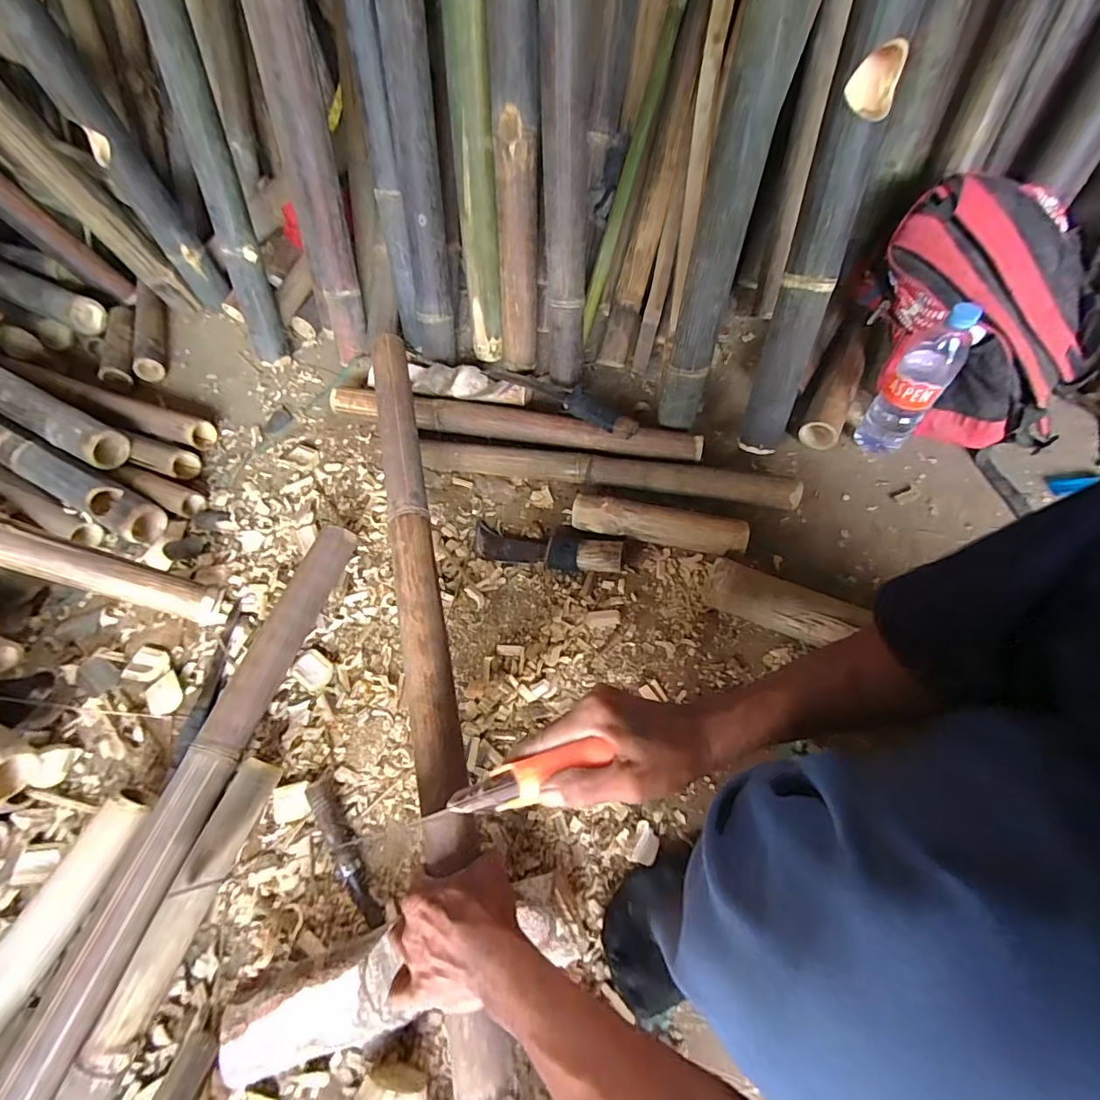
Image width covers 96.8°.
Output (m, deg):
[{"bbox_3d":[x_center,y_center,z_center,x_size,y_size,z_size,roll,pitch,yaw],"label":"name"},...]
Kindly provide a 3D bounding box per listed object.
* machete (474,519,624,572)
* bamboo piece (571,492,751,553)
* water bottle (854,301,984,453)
[{"bbox_3d":[-0.006,-0.009,0.732,0.232,0.042,0.064,8,60,9],"label":"machete"},{"bbox_3d":[0.157,-0.036,0.723,0.248,0.061,0.047,12,61,12],"label":"bamboo piece"},{"bbox_3d":[0.518,-0.232,0.695,0.070,0.232,0.067,32,67,21],"label":"water bottle"}]

